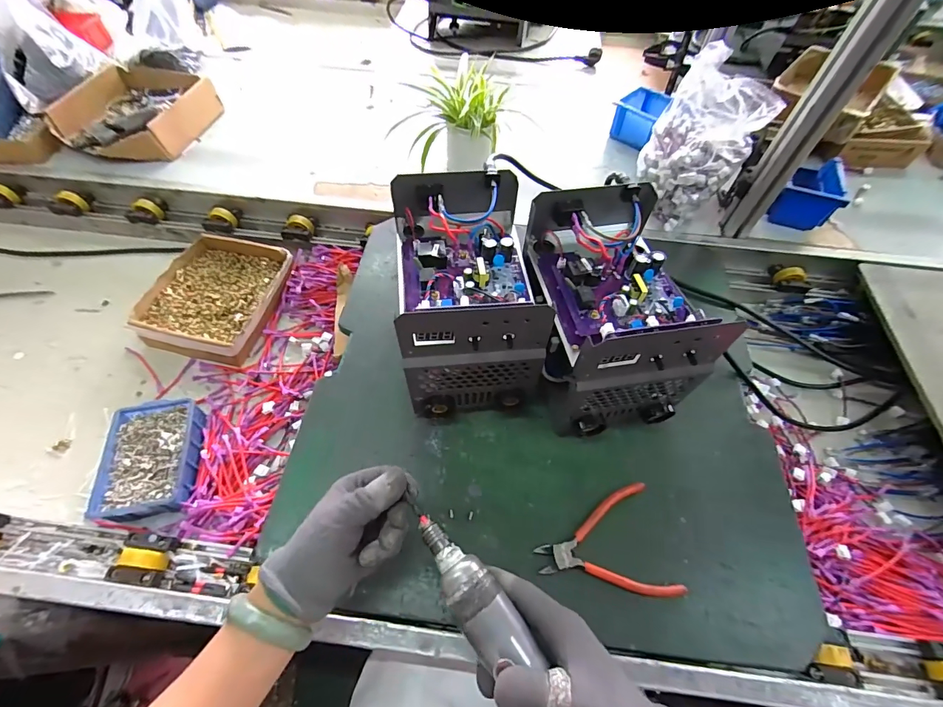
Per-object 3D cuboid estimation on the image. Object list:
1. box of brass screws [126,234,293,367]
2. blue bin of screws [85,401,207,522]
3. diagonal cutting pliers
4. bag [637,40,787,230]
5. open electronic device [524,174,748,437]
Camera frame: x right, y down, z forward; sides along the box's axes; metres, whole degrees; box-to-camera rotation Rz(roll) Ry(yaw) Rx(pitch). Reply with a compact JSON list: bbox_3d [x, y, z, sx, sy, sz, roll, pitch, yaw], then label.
[{"bbox_3d":[-0.425,-0.102,0.697,0.207,0.043,0.232,11,58,5],"label":"box of brass screws"},{"bbox_3d":[-0.417,0.140,0.549,0.106,0.052,0.152,-8,58,-7],"label":"blue bin of screws"},{"bbox_3d":[0.140,0.209,0.436,0.138,0.014,0.109,-11,58,-9],"label":"diagonal cutting pliers"},{"bbox_3d":[0.368,-0.341,0.689,0.139,0.198,0.155,-30,63,-19],"label":"bag"},{"bbox_3d":[0.155,-0.044,0.497,0.148,0.195,0.233,-8,58,-7],"label":"open electronic device"}]

